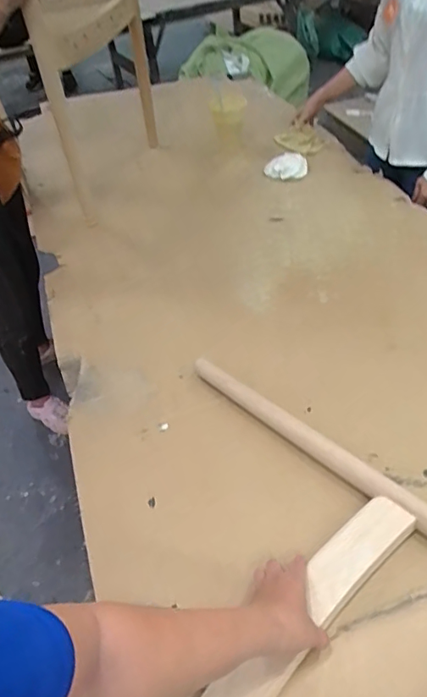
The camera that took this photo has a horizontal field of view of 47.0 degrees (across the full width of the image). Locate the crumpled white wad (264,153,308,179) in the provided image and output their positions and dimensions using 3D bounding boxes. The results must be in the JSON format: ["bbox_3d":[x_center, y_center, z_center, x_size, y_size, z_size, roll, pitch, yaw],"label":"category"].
[{"bbox_3d":[0.201,-0.494,1.331,0.122,0.051,0.077,-11,46,-2],"label":"crumpled white wad"}]

